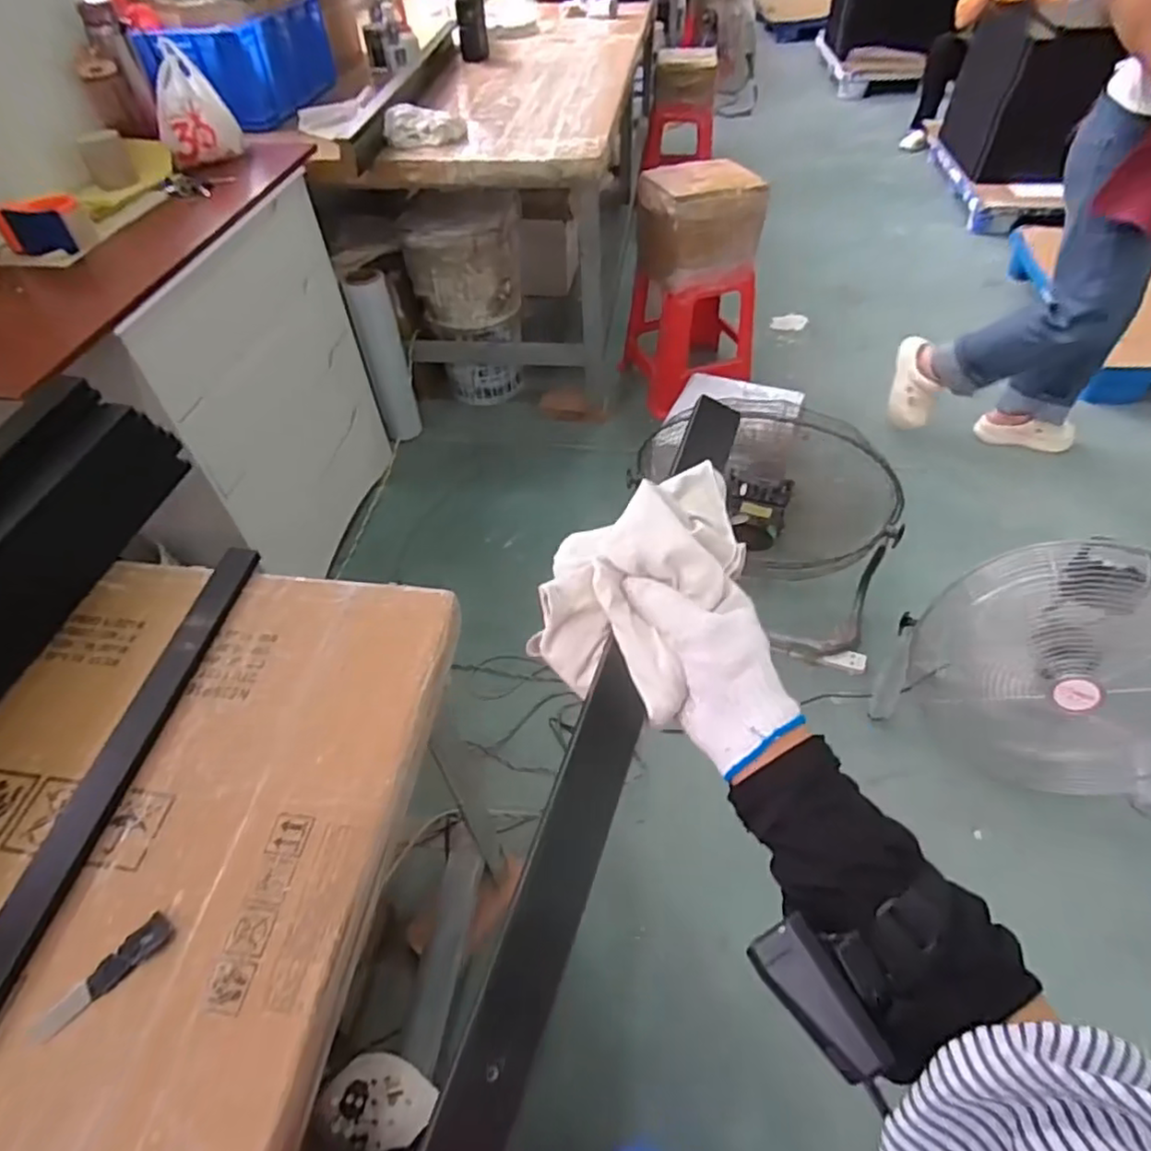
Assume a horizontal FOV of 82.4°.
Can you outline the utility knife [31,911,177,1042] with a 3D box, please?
[{"bbox_3d":[-0.338,0.288,0.474,0.024,0.011,0.091,31,58,26],"label":"utility knife"}]

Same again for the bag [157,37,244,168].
[{"bbox_3d":[-0.744,-0.905,1.279,0.133,0.166,0.107,-17,51,-11],"label":"bag"}]

